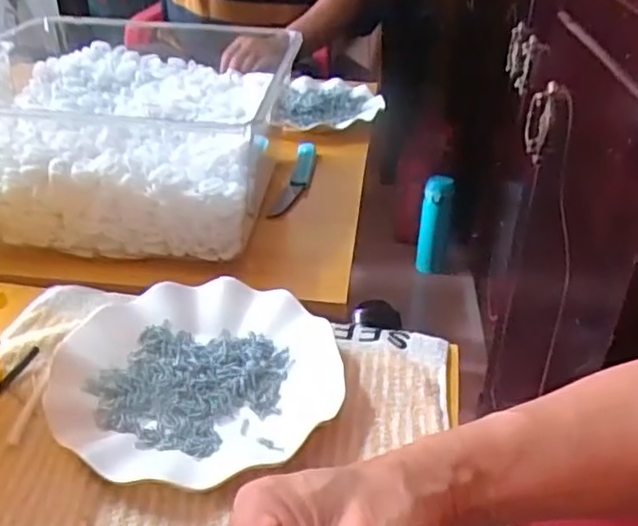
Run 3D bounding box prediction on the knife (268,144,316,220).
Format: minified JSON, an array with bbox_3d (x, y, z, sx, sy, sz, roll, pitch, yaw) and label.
[{"bbox_3d":[-0.025,-0.089,0.709,0.024,0.018,0.121,11,53,15],"label":"knife"}]

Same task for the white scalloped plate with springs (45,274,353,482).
[{"bbox_3d":[-0.078,0.072,0.429,0.178,0.026,0.169,0,34,0],"label":"white scalloped plate with springs"}]

